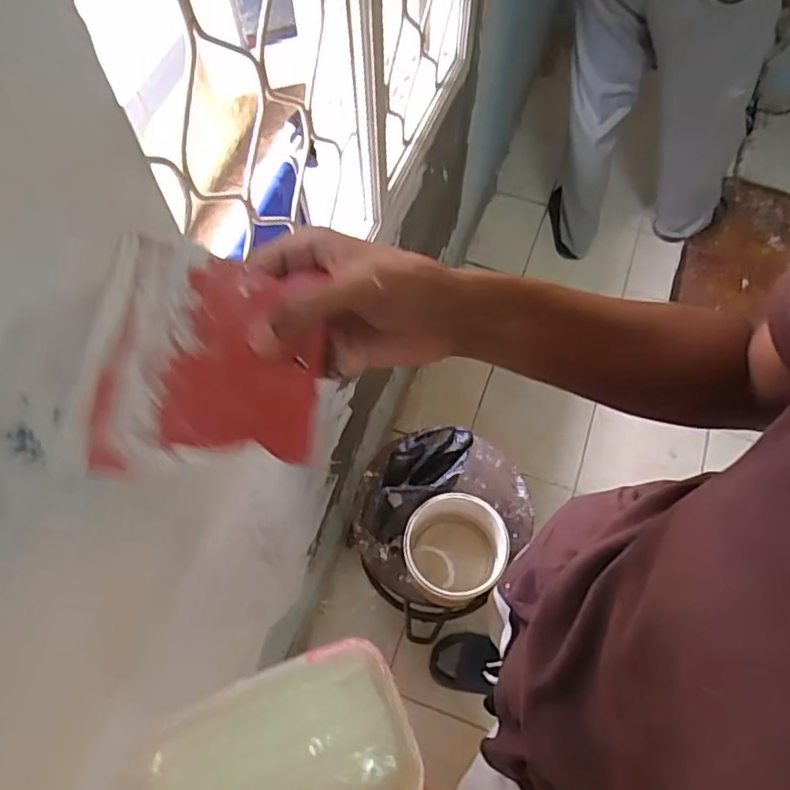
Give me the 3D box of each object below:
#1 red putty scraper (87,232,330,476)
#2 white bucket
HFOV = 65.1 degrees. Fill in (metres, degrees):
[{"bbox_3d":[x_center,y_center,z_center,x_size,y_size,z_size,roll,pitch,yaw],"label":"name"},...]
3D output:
[{"bbox_3d":[-0.093,-0.025,0.301,0.098,0.007,0.120,-2,67,-10],"label":"red putty scraper"},{"bbox_3d":[0.097,0.253,1.009,0.152,0.147,0.147,0,64,0],"label":"white bucket"}]

